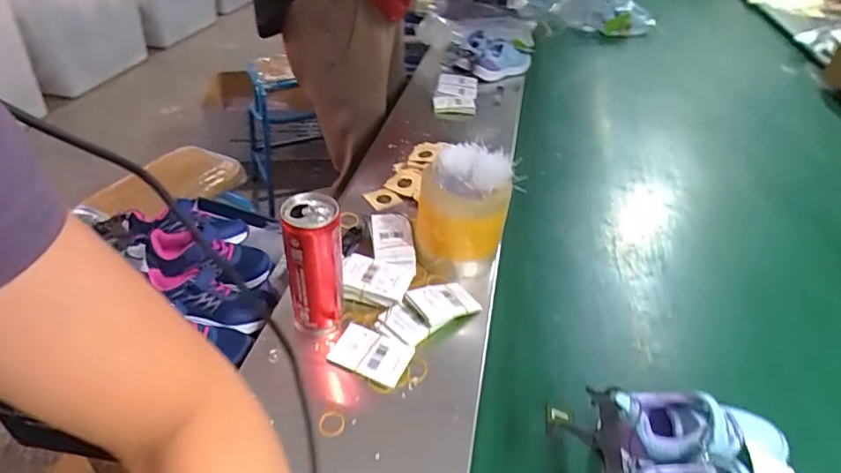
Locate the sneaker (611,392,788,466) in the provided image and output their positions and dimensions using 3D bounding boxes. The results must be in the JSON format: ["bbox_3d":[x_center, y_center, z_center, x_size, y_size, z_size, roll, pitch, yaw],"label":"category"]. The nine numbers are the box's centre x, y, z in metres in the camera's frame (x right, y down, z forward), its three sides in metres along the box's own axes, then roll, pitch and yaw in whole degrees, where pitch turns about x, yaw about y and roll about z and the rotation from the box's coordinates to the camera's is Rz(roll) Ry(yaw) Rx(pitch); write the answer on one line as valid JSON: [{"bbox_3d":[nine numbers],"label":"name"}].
[{"bbox_3d":[0.251,0.186,0.460,0.157,0.060,0.076,4,36,2],"label":"sneaker"}]

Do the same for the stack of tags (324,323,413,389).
[{"bbox_3d":[-0.051,0.121,0.531,0.079,0.011,0.050,18,39,20],"label":"stack of tags"}]

